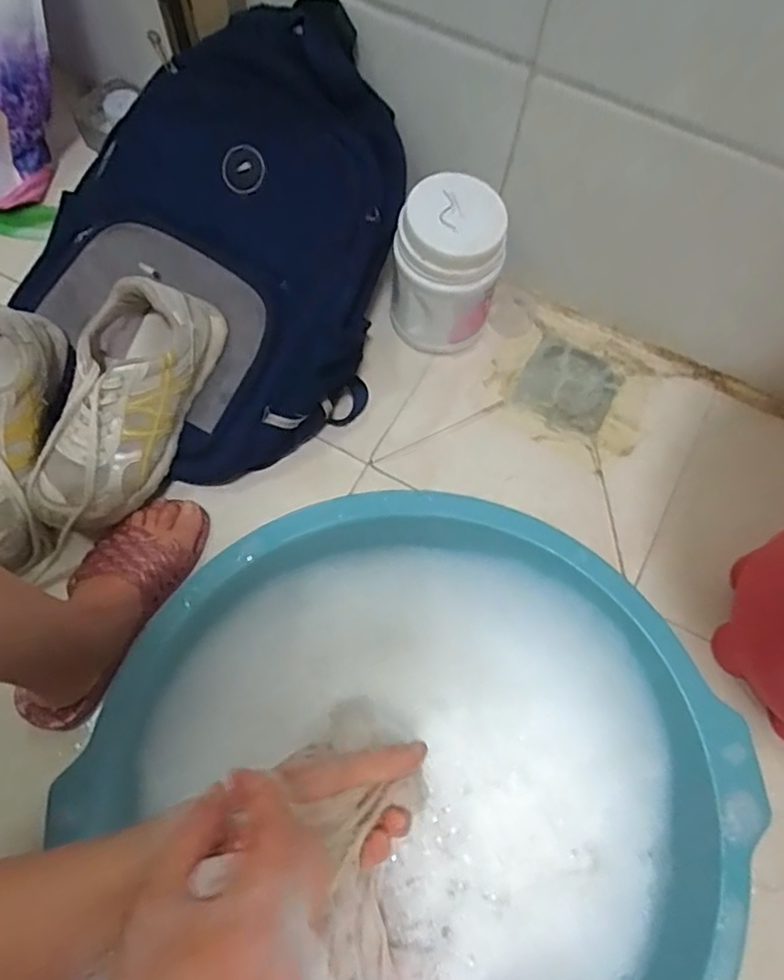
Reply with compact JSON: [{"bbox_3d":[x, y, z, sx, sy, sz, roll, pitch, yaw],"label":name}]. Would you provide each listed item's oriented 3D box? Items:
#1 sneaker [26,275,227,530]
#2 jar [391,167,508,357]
[{"bbox_3d":[-0.250,-0.080,0.586,0.097,0.087,0.248,23,84,6],"label":"sneaker"},{"bbox_3d":[0.056,-0.228,0.667,0.105,0.165,0.104,1,68,-3],"label":"jar"}]

